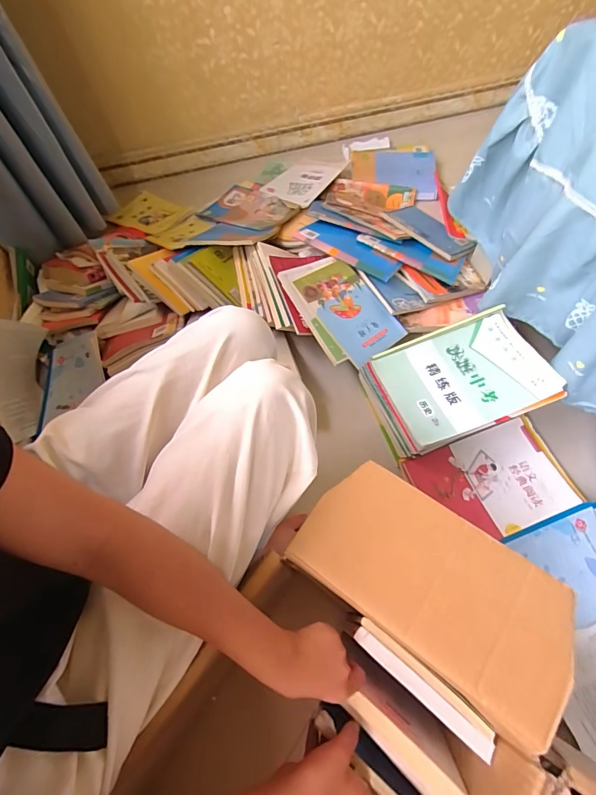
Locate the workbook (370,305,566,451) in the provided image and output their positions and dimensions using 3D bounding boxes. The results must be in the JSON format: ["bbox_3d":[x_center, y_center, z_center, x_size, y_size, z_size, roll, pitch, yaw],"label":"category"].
[{"bbox_3d":[0.313,-0.046,0.709,0.297,0.019,0.203,-21,63,-6],"label":"workbook"}]

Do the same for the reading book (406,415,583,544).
[{"bbox_3d":[0.357,0.160,0.702,0.258,0.010,0.180,-19,63,-6],"label":"reading book"}]

